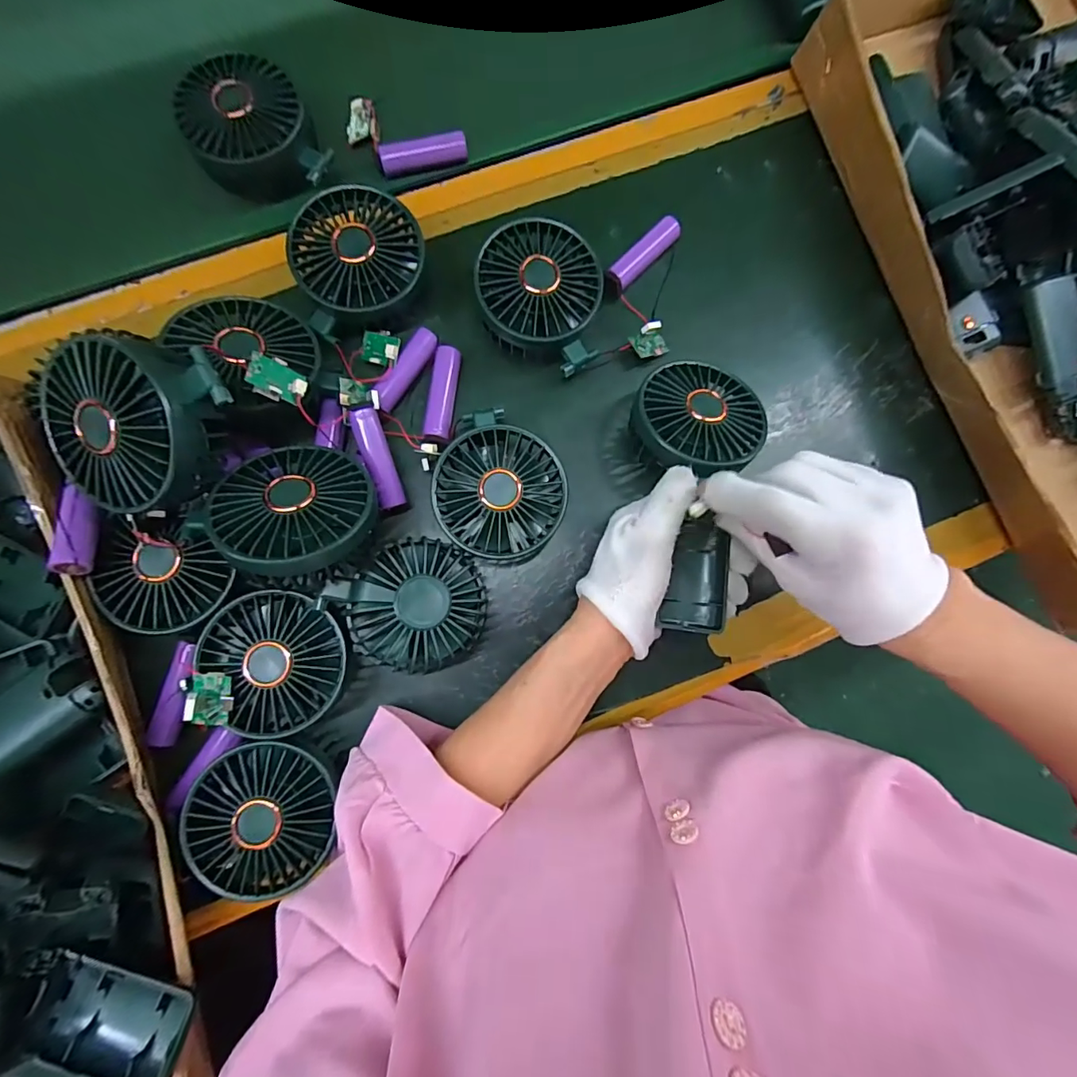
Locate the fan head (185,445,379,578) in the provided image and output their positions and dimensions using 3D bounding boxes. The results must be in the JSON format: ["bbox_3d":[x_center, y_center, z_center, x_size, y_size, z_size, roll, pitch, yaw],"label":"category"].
[{"bbox_3d":[-0.138,-0.016,0.278,0.084,0.028,0.085,9,54,0],"label":"fan head"}]

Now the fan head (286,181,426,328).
[{"bbox_3d":[-0.122,-0.190,0.332,0.083,0.039,0.083,0,83,-4],"label":"fan head"}]

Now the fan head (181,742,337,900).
[{"bbox_3d":[-0.165,0.164,0.291,0.077,0.028,0.082,0,83,-4],"label":"fan head"}]

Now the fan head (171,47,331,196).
[{"bbox_3d":[-0.206,-0.293,0.350,0.082,0.042,0.090,0,83,-4],"label":"fan head"}]

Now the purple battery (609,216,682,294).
[{"bbox_3d":[0.080,-0.217,0.373,0.017,0.017,0.070,44,82,3],"label":"purple battery"}]

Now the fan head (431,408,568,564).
[{"bbox_3d":[-0.028,-0.031,0.330,0.089,0.047,0.085,0,83,-4],"label":"fan head"}]

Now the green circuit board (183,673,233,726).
[{"bbox_3d":[-0.188,0.093,0.276,0.019,0.013,0.031,0,83,-4],"label":"green circuit board"}]

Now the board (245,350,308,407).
[{"bbox_3d":[-0.152,-0.093,0.281,0.030,0.012,0.022,18,74,-45],"label":"board"}]

